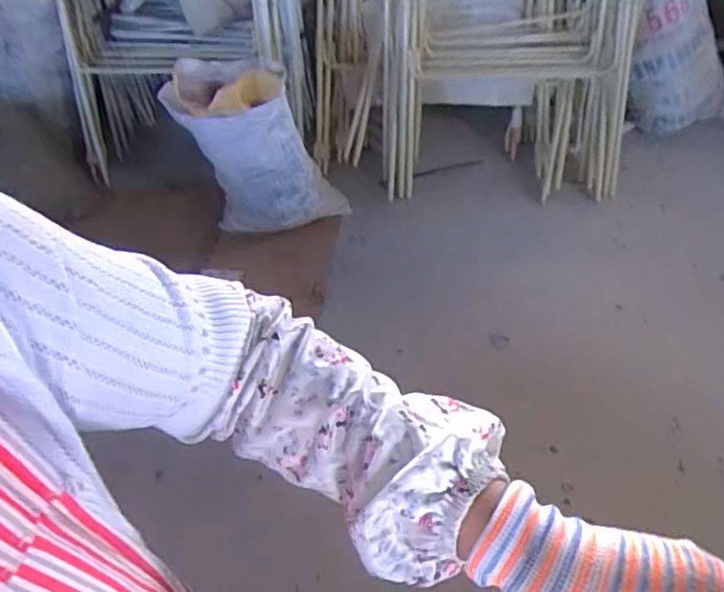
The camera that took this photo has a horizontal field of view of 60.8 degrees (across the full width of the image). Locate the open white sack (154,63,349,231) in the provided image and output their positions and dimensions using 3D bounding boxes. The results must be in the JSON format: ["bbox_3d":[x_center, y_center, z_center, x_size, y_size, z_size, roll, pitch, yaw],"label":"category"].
[{"bbox_3d":[-0.296,-0.416,1.864,0.471,0.585,0.175,-13,48,-8],"label":"open white sack"}]

